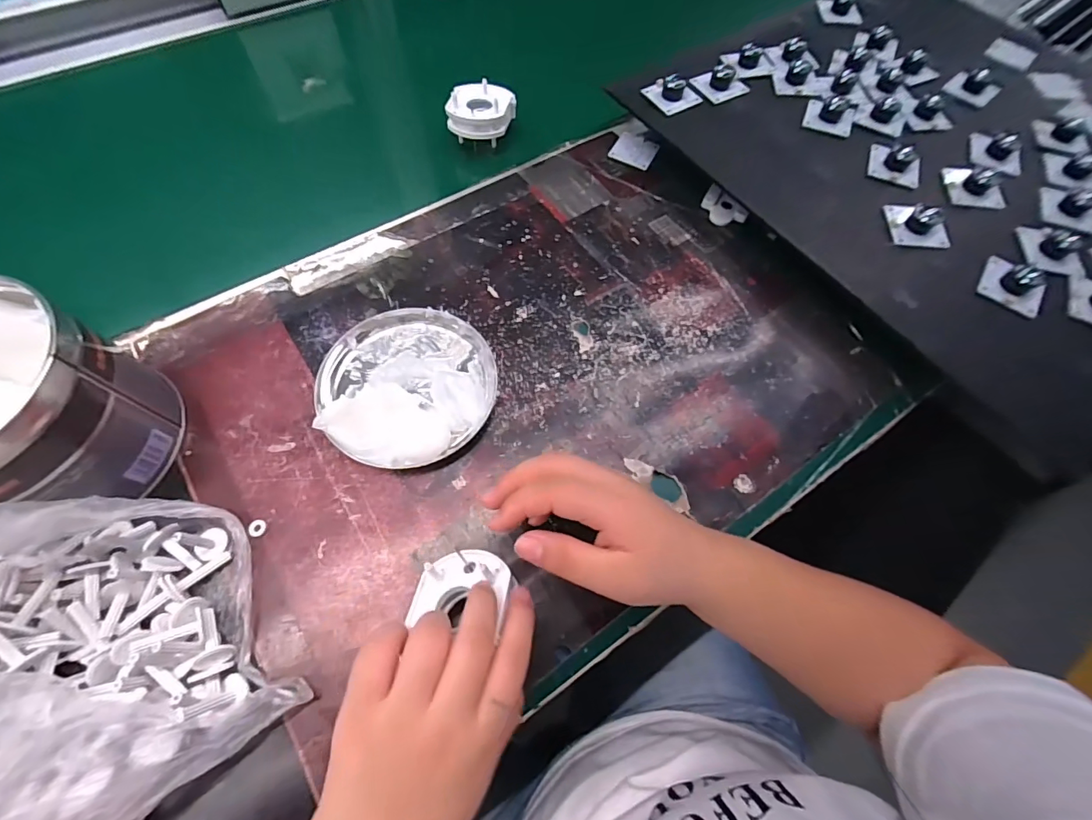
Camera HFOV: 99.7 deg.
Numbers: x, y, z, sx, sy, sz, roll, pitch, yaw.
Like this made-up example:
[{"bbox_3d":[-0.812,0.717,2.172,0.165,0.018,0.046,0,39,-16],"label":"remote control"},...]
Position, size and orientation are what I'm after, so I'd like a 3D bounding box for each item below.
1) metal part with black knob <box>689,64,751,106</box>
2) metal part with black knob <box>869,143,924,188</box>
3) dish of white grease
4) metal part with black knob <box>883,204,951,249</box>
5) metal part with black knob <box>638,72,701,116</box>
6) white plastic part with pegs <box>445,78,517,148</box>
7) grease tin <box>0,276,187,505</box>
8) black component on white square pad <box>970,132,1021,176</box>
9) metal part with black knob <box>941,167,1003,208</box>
[{"bbox_3d":[0.172,-0.321,0.449,0.043,0.017,0.041,-31,70,-15],"label":"metal part with black knob"},{"bbox_3d":[0.313,-0.222,0.407,0.042,0.018,0.040,21,64,7],"label":"metal part with black knob"},{"bbox_3d":[-0.102,-0.021,0.339,0.125,0.021,0.125,1,66,-2],"label":"dish of white grease"},{"bbox_3d":[0.307,-0.154,0.377,0.042,0.021,0.043,5,65,0],"label":"metal part with black knob"},{"bbox_3d":[0.123,-0.306,0.440,0.042,0.020,0.044,-28,70,-14],"label":"metal part with black knob"},{"bbox_3d":[-0.064,-0.294,0.462,0.064,0.036,0.059,3,66,-1],"label":"white plastic part with pegs"},{"bbox_3d":[-0.318,0.004,0.275,0.126,0.099,0.120,1,66,-2],"label":"grease tin"},{"bbox_3d":[0.415,-0.239,0.419,0.041,0.021,0.040,26,64,9],"label":"black component on white square pad"},{"bbox_3d":[0.375,-0.195,0.401,0.049,0.017,0.031,22,64,7],"label":"metal part with black knob"}]

